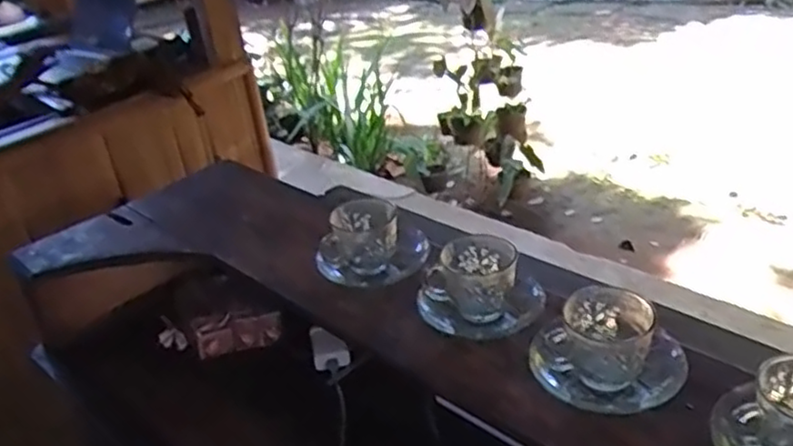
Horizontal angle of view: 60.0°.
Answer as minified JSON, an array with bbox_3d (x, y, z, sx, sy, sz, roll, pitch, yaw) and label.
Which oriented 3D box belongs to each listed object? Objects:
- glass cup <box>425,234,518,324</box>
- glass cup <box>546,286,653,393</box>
[{"bbox_3d":[0.090,0.063,0.751,0.084,0.067,0.077,13,35,30],"label":"glass cup"},{"bbox_3d":[0.194,0.106,0.642,0.082,0.060,0.080,-5,28,3],"label":"glass cup"}]

